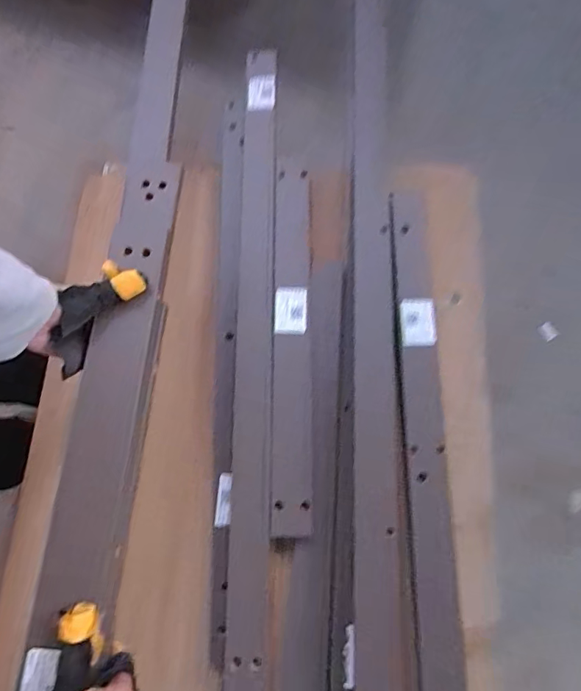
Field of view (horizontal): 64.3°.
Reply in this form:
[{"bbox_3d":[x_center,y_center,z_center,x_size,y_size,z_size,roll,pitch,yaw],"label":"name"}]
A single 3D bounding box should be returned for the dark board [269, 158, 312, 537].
[{"bbox_3d":[0.000,-0.018,0.628,0.051,0.031,0.510,1,76,2],"label":"dark board"}]

